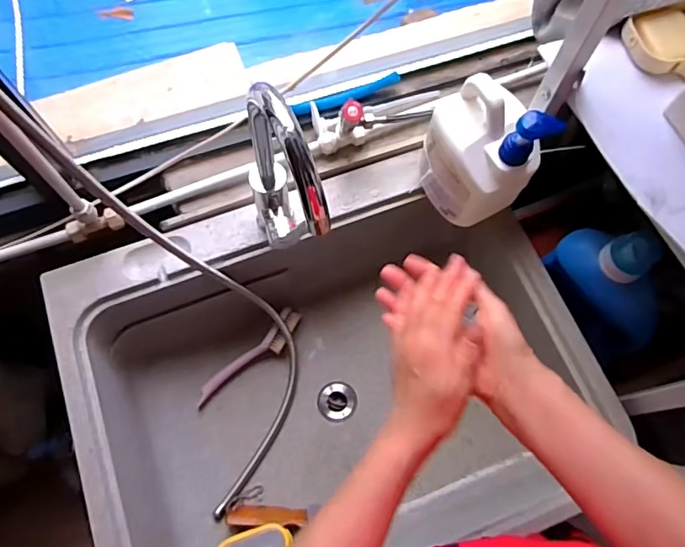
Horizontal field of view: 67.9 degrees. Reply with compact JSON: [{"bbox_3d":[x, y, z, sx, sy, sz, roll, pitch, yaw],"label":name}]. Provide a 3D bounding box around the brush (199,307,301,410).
[{"bbox_3d":[-0.152,0.145,0.862,0.043,0.030,0.221,41,75,14],"label":"brush"}]

